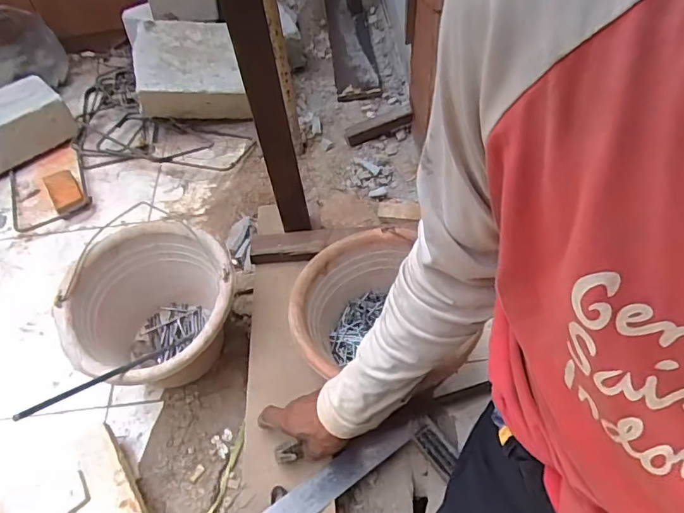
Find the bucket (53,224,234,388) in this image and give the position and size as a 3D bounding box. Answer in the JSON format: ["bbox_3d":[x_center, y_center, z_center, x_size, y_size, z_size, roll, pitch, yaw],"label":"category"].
[{"bbox_3d":[-0.270,0.100,0.769,0.234,0.177,0.248,-2,52,3],"label":"bucket"}]

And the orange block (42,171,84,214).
[{"bbox_3d":[-0.592,-0.138,1.068,0.062,0.034,0.120,-30,56,-18],"label":"orange block"}]

